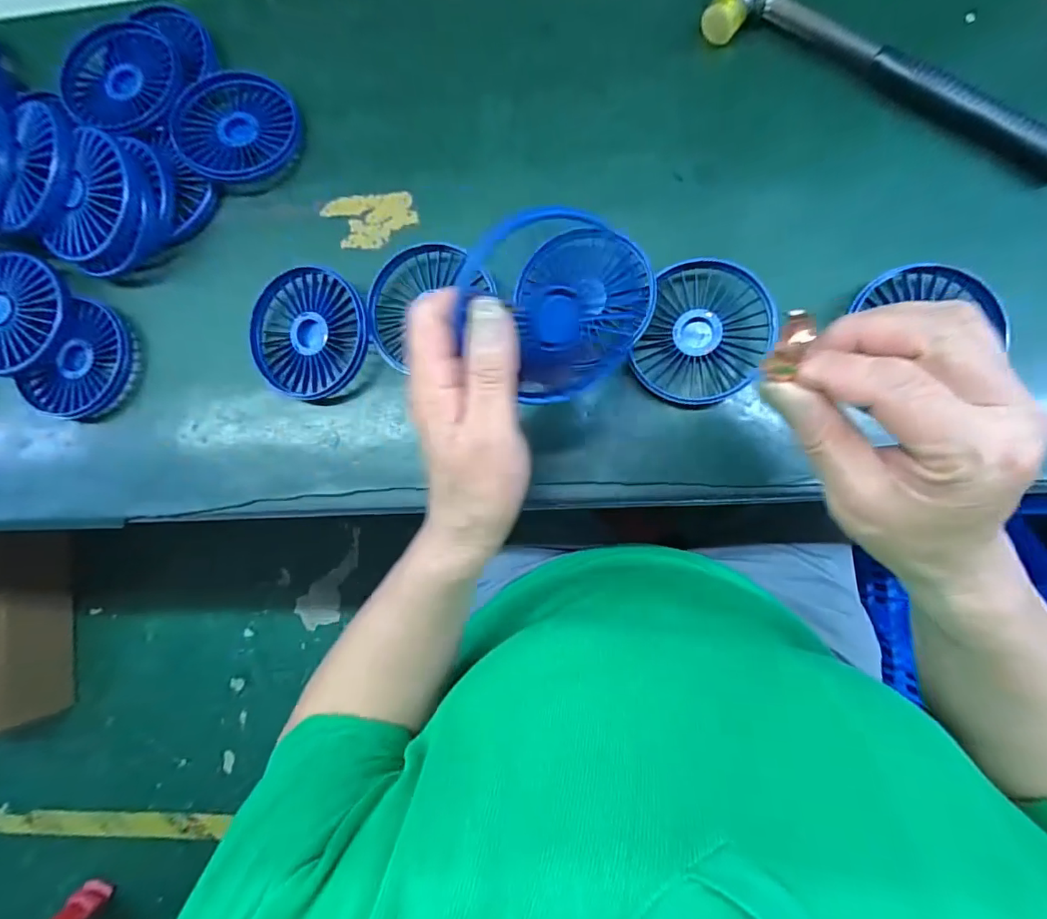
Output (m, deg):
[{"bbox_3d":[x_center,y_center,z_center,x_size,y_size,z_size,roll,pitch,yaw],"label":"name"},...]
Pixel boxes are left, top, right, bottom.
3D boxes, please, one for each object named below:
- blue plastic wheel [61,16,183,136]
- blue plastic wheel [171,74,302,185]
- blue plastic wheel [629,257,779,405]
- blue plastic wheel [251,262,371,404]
[{"bbox_3d":[-0.300,-0.287,0.372,0.083,0.013,0.104,-40,81,1],"label":"blue plastic wheel"},{"bbox_3d":[-0.211,-0.246,0.368,0.085,0.021,0.085,-1,84,6],"label":"blue plastic wheel"},{"bbox_3d":[0.114,-0.077,0.314,0.077,0.022,0.083,-1,84,6],"label":"blue plastic wheel"},{"bbox_3d":[-0.149,-0.086,0.344,0.082,0.019,0.082,33,88,9],"label":"blue plastic wheel"}]

